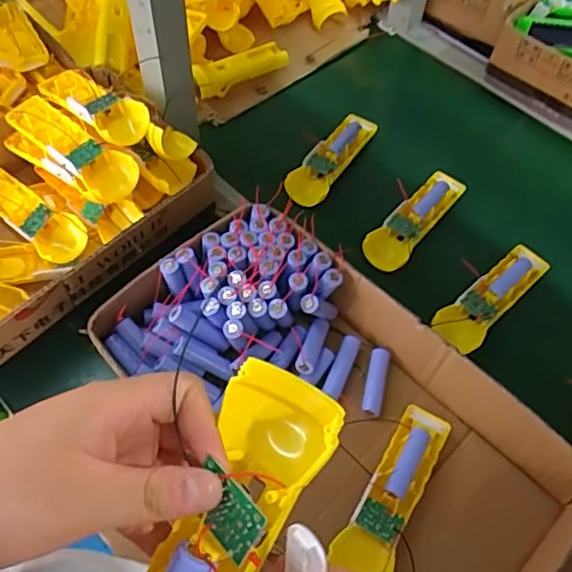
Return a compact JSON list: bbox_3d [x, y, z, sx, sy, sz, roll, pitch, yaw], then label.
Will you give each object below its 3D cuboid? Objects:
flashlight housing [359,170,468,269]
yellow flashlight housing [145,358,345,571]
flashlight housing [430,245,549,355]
[{"bbox_3d":[0.155,-0.079,0.672,0.048,0.024,0.167,40,65,19],"label":"flashlight housing"},{"bbox_3d":[-0.034,0.111,0.230,0.046,0.035,0.164,28,86,13],"label":"yellow flashlight housing"},{"bbox_3d":[0.223,0.011,0.616,0.166,0.017,0.049,-37,67,-22],"label":"flashlight housing"}]

